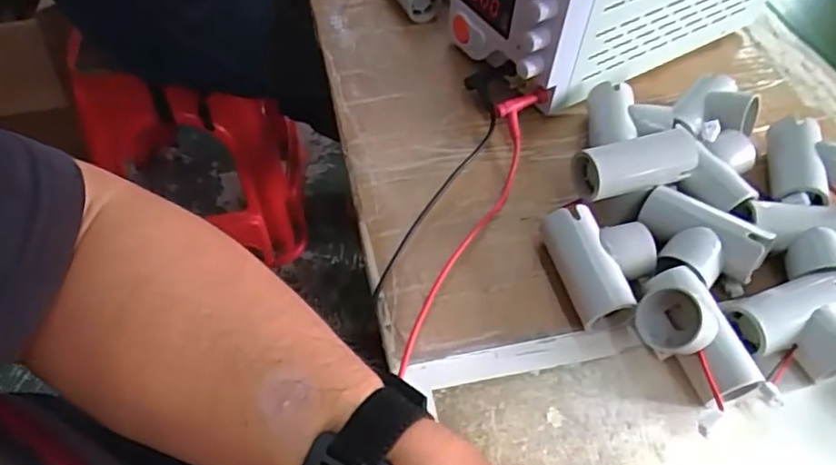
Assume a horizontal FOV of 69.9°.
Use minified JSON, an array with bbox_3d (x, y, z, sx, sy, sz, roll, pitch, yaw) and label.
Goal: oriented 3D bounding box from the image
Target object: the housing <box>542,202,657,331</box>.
[{"bbox_3d":[0.115,0.021,0.367,0.057,0.036,0.068,-7,53,-9],"label":"housing"}]

